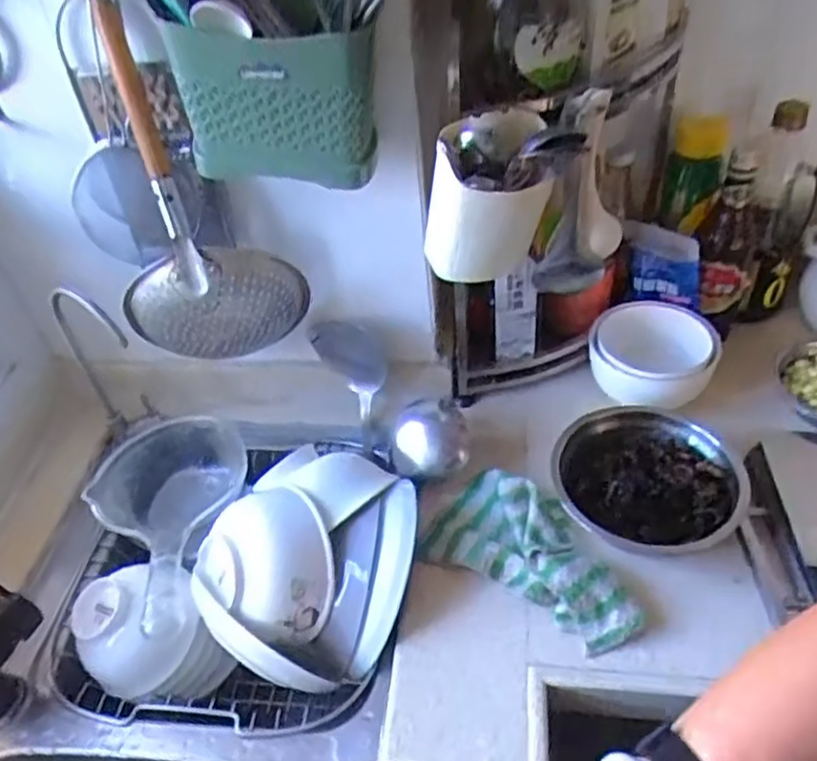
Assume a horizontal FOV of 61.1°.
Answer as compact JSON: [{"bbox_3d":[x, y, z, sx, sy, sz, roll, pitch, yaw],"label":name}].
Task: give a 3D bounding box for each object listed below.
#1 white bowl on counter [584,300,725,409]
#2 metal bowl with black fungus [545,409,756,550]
[{"bbox_3d":[0.275,-0.026,0.776,0.139,0.066,0.119,-16,43,-10],"label":"white bowl on counter"},{"bbox_3d":[0.233,0.093,0.673,0.179,0.049,0.166,-4,43,3],"label":"metal bowl with black fungus"}]

